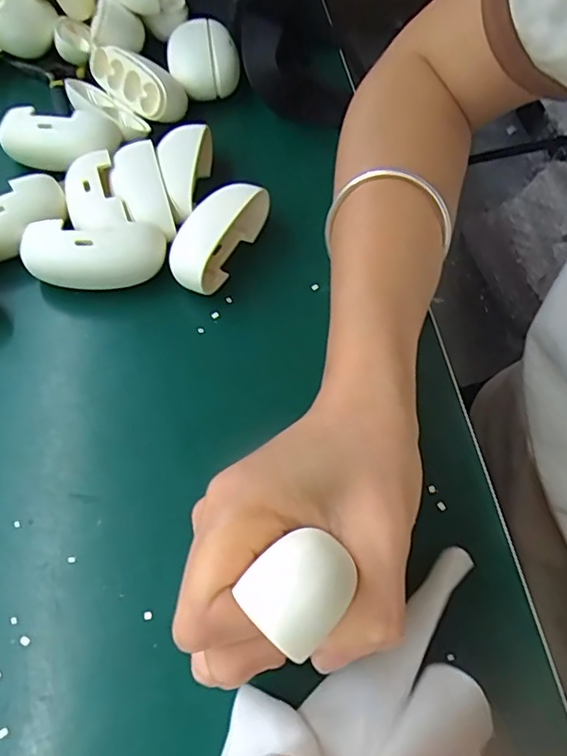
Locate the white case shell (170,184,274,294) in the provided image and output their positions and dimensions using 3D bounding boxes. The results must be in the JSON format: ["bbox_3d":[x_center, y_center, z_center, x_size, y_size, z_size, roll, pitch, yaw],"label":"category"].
[{"bbox_3d":[-0.033,-0.072,0.287,0.031,0.029,0.067,21,62,12],"label":"white case shell"}]

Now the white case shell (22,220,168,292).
[{"bbox_3d":[-0.094,-0.059,0.279,0.066,0.030,0.025,-3,60,-2],"label":"white case shell"}]

